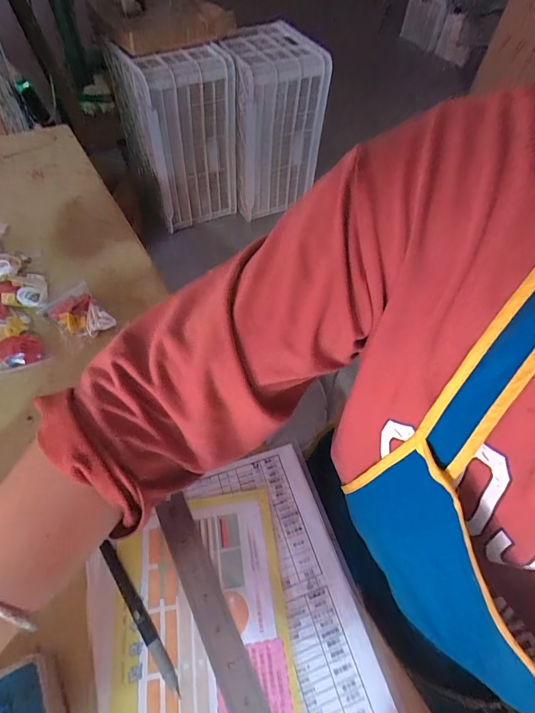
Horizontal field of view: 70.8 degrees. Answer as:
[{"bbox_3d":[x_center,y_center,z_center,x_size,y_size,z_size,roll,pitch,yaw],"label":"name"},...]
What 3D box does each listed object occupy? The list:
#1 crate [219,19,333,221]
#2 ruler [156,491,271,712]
[{"bbox_3d":[0.002,-0.900,1.519,0.328,0.561,0.298,-16,59,-12],"label":"crate"},{"bbox_3d":[-0.019,0.255,0.286,0.027,0.004,0.317,-23,61,-18],"label":"ruler"}]

